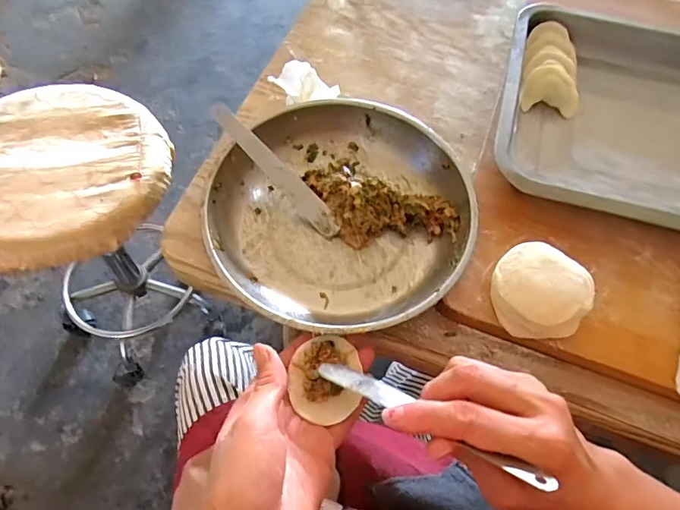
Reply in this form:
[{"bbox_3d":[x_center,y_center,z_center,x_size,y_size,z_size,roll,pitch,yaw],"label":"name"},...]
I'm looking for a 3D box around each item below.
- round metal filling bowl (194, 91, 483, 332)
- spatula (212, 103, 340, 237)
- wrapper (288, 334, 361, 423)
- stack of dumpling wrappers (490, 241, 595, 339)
[{"bbox_3d":[0.002,-0.037,0.397,0.214,0.039,0.215,1,62,-3],"label":"round metal filling bowl"},{"bbox_3d":[-0.058,-0.074,0.411,0.151,0.004,0.021,45,99,-3],"label":"spatula"},{"bbox_3d":[-0.009,0.088,0.330,0.048,0.012,0.057,1,62,-3],"label":"wrapper"},{"bbox_3d":[0.150,0.029,0.348,0.070,0.046,0.071,-15,64,-11],"label":"stack of dumpling wrappers"}]

